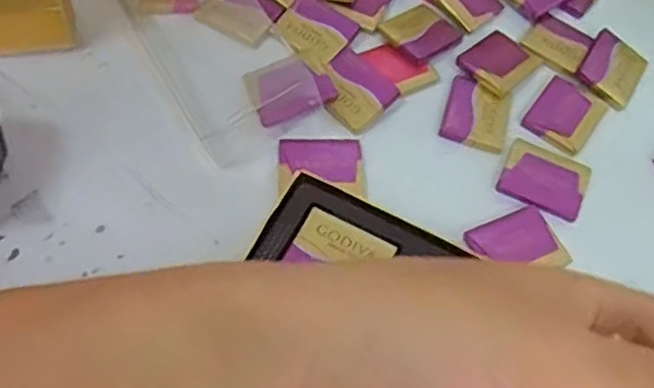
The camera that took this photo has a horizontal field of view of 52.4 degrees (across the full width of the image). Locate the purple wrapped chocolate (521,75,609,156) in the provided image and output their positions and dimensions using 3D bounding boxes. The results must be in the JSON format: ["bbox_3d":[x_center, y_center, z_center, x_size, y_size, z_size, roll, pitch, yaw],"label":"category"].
[{"bbox_3d":[0.123,-0.041,0.343,0.032,0.004,0.043,34,62,14],"label":"purple wrapped chocolate"}]

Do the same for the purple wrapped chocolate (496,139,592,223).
[{"bbox_3d":[0.105,-0.008,0.321,0.040,0.004,0.035,23,60,9],"label":"purple wrapped chocolate"}]

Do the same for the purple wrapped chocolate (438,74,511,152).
[{"bbox_3d":[0.077,-0.041,0.337,0.032,0.004,0.039,18,59,5],"label":"purple wrapped chocolate"}]

